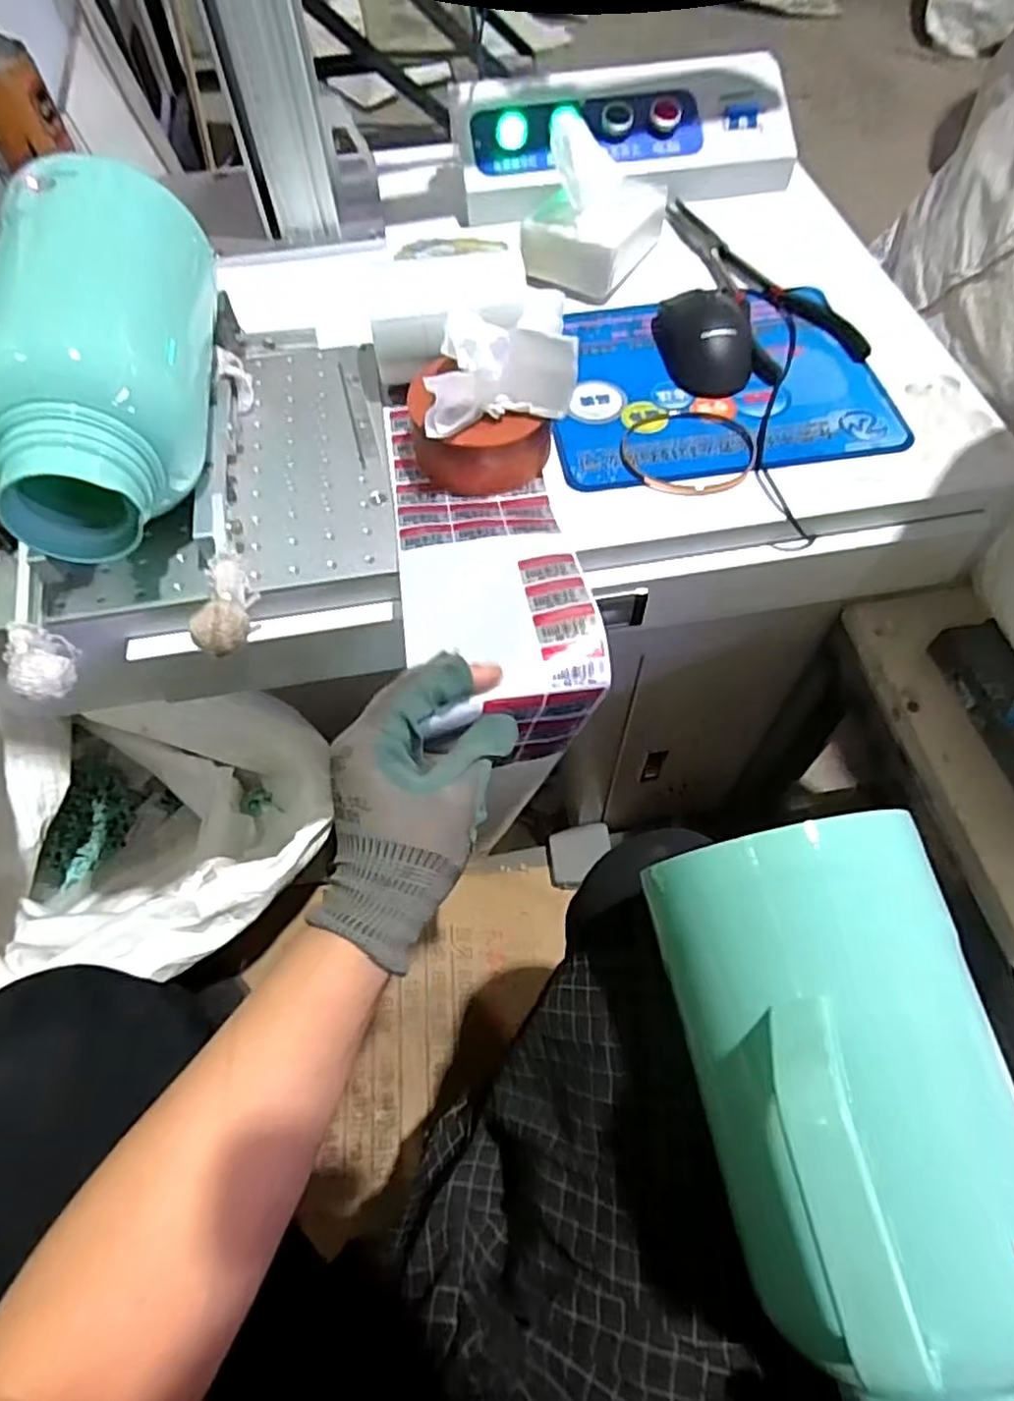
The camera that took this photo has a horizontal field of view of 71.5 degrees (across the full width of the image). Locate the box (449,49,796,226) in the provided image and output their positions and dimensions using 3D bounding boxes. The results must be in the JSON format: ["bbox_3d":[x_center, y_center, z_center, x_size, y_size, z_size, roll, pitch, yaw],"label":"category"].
[{"bbox_3d":[0.109,-0.534,0.674,0.323,0.073,0.123,-9,60,-3],"label":"box"}]

